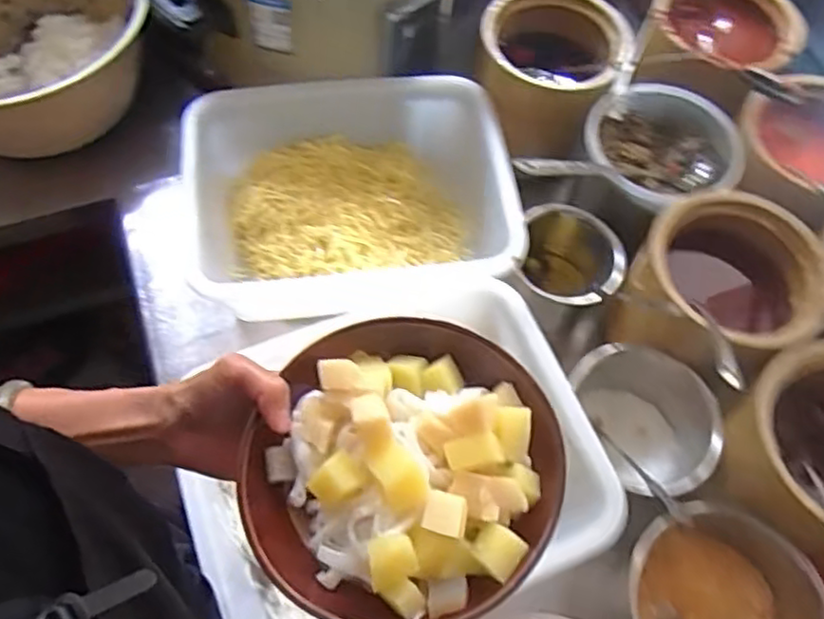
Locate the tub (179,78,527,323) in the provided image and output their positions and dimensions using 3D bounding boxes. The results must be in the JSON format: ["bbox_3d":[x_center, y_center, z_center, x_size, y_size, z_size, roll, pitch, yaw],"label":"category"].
[{"bbox_3d":[-0.067,-0.110,0.732,0.329,0.112,0.266,-8,63,-5],"label":"tub"}]

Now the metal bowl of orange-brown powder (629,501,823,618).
[{"bbox_3d":[0.262,0.258,0.558,0.152,0.106,0.151,0,63,-1],"label":"metal bowl of orange-brown powder"}]

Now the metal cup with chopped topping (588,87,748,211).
[{"bbox_3d":[0.260,-0.161,0.708,0.150,0.072,0.156,0,63,-1],"label":"metal cup with chopped topping"}]

